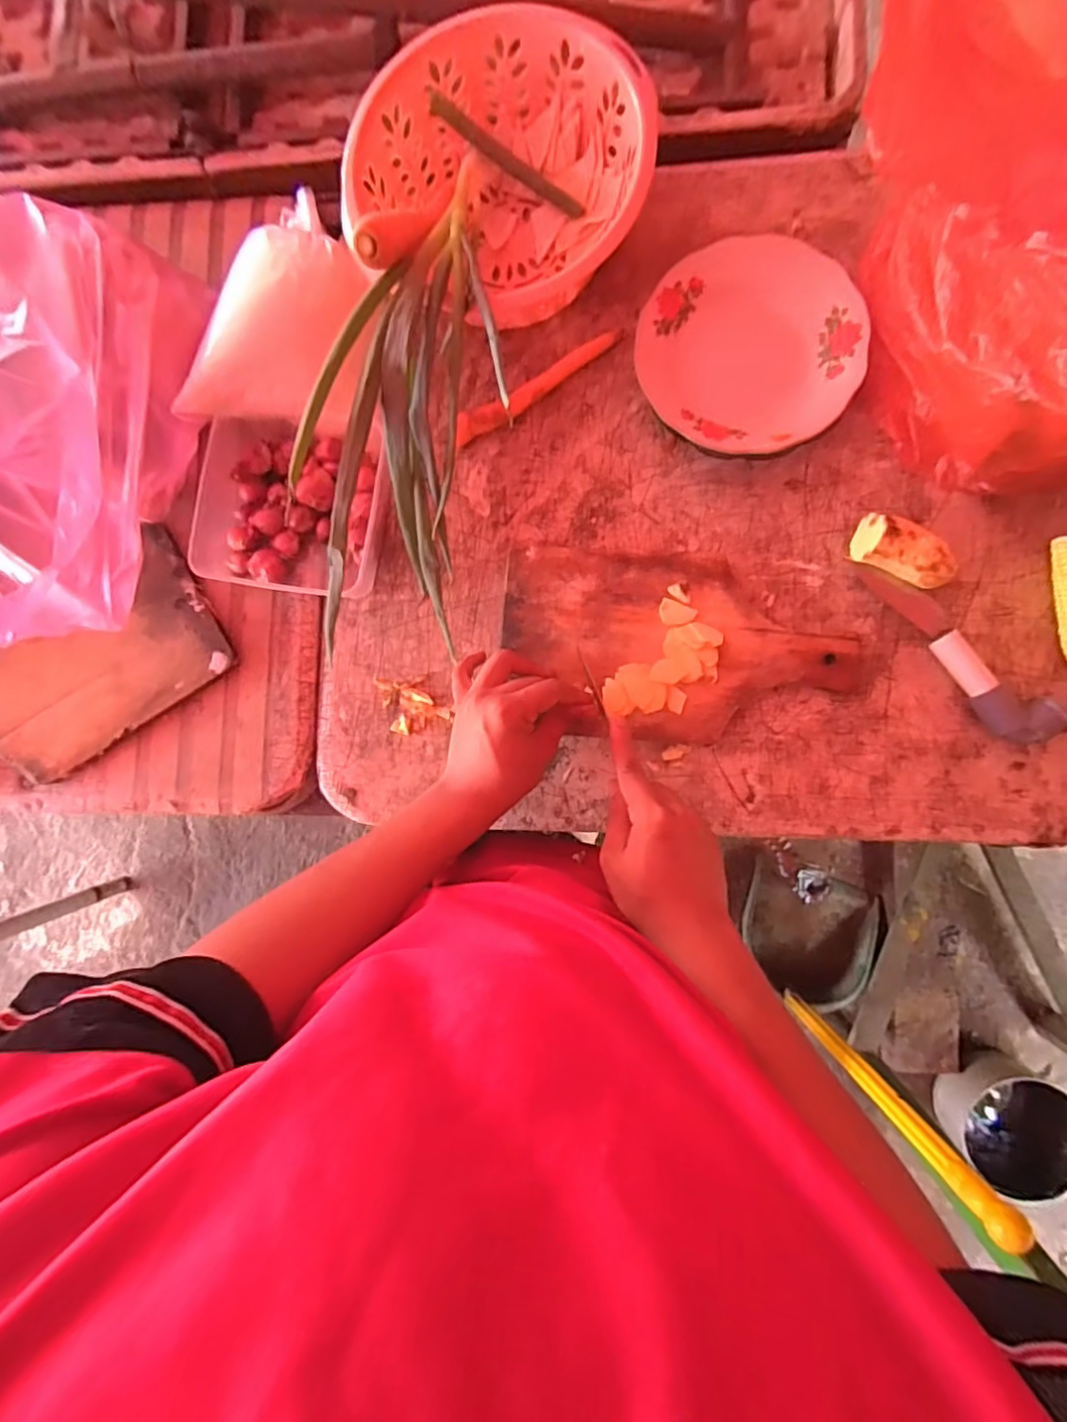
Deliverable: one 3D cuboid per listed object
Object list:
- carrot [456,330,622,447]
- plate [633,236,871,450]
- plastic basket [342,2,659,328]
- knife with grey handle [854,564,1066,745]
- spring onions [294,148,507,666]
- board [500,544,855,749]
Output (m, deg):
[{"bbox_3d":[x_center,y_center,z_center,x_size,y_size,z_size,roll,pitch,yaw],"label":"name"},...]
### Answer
[{"bbox_3d":[0.003,-0.294,0.545,0.169,0.019,0.017,-29,86,3],"label":"carrot"},{"bbox_3d":[0.183,-0.304,0.515,0.175,0.045,0.178,0,88,4],"label":"plate"},{"bbox_3d":[-0.019,-0.452,0.511,0.236,0.102,0.207,35,91,5],"label":"plastic basket"},{"bbox_3d":[0.343,-0.051,0.487,0.044,0.034,0.191,-41,85,2],"label":"knife with grey handle"},{"bbox_3d":[-0.091,-0.251,0.476,0.126,0.092,0.410,11,89,5],"label":"spring onions"},{"bbox_3d":[0.120,-0.055,0.518,0.294,0.027,0.157,5,88,4],"label":"board"}]

